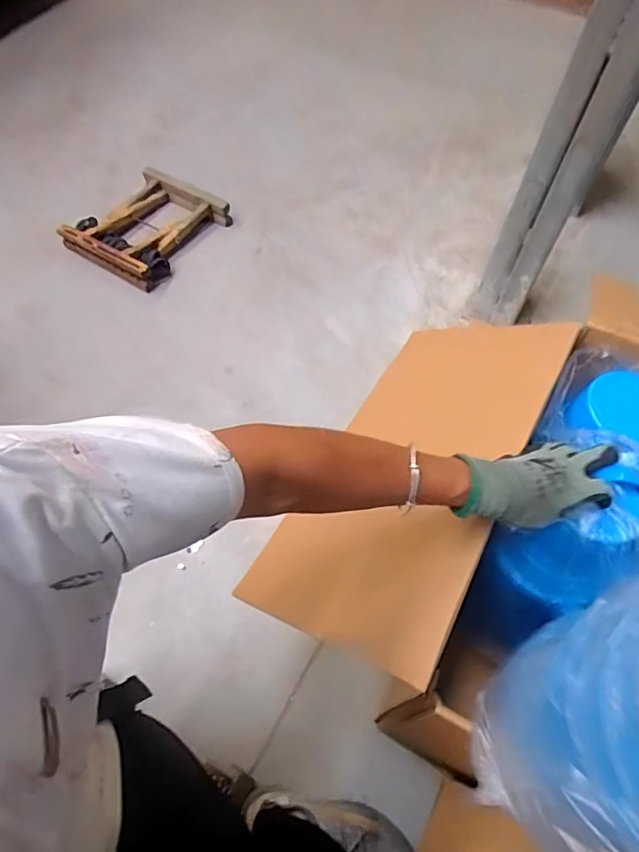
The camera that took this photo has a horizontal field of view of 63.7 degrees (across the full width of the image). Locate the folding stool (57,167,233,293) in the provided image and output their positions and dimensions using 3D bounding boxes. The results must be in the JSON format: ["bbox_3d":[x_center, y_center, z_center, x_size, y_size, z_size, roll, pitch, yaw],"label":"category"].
[{"bbox_3d":[-0.451,-0.533,1.375,0.298,0.091,0.357,31,62,16],"label":"folding stool"}]

